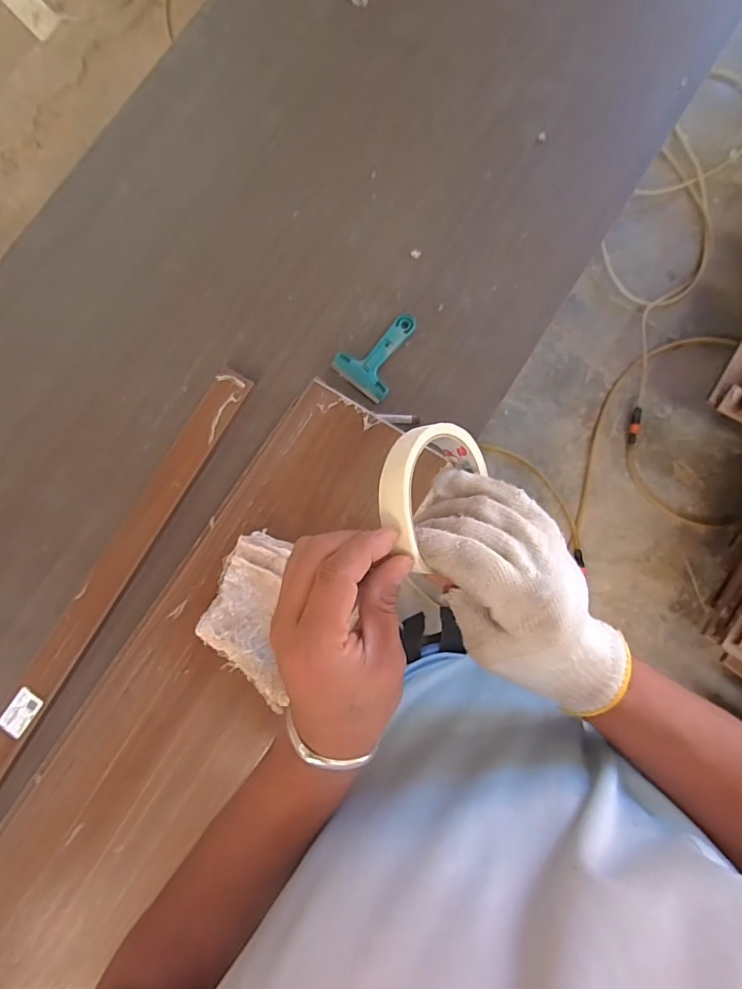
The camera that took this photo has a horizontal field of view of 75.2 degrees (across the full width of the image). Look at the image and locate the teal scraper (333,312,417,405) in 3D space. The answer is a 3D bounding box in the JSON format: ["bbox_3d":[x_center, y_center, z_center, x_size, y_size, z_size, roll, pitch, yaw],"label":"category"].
[{"bbox_3d":[0.018,-0.225,0.763,0.098,0.008,0.143,40,85,6],"label":"teal scraper"}]

